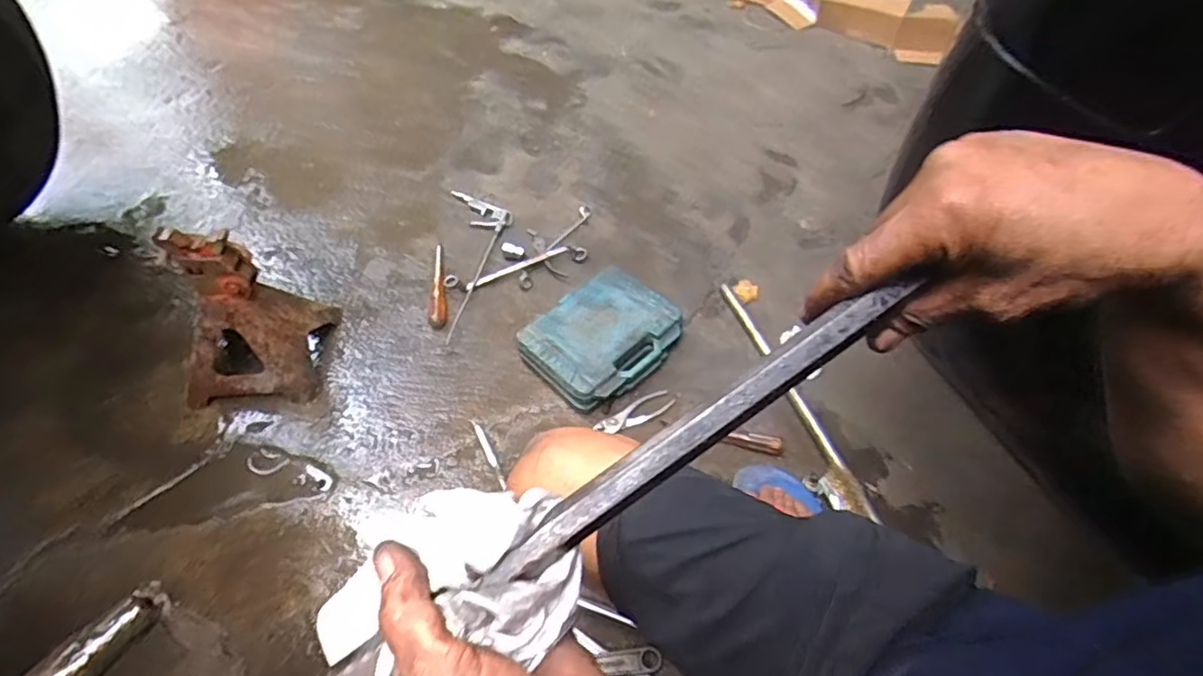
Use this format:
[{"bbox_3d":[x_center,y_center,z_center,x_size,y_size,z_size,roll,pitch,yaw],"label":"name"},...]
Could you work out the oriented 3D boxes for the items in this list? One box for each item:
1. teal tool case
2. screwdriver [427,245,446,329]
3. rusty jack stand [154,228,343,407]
[{"bbox_3d":[0.002,0.001,1.037,0.240,0.063,0.191,-36,64,-24],"label":"teal tool case"},{"bbox_3d":[-0.302,-0.098,1.124,0.031,0.031,0.189,-7,56,-7],"label":"screwdriver"},{"bbox_3d":[-0.545,-0.042,0.922,0.183,0.253,0.186,0,55,-2],"label":"rusty jack stand"}]

